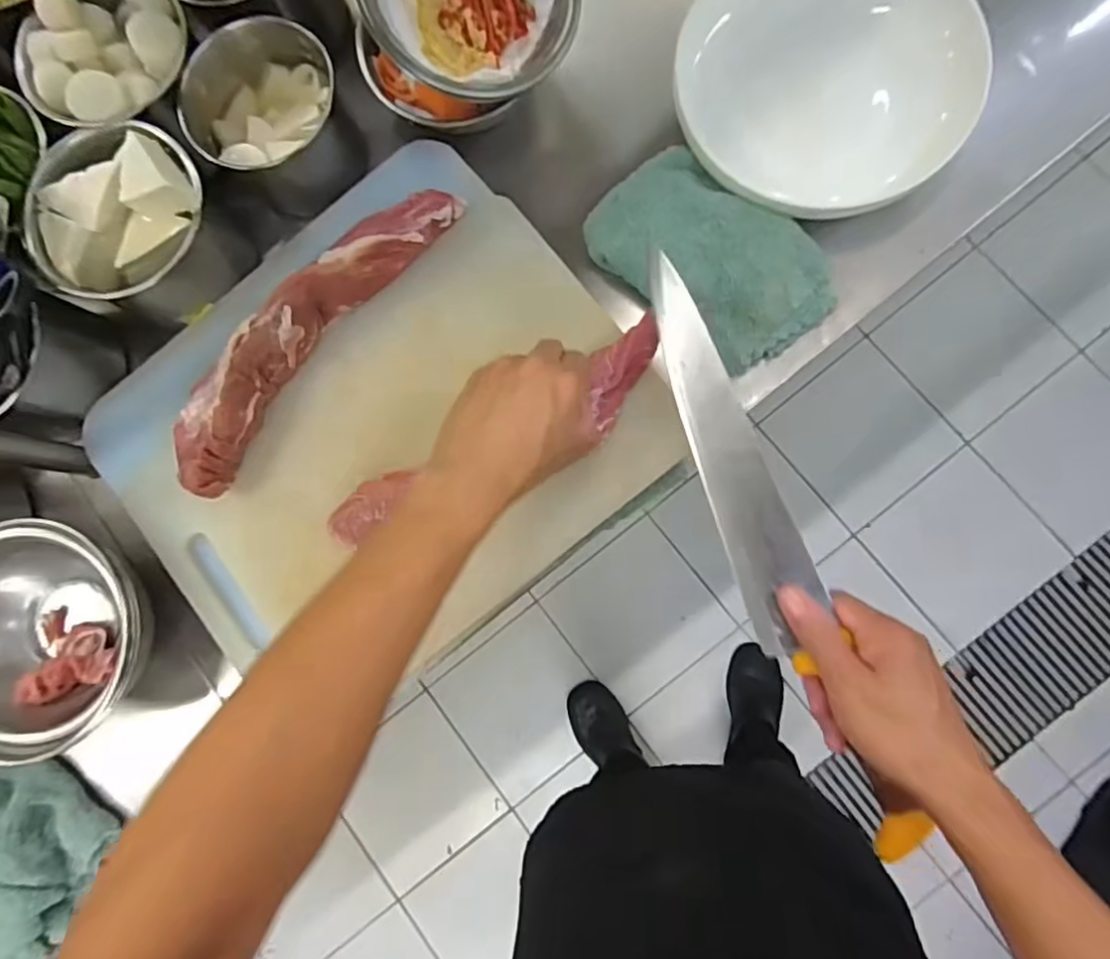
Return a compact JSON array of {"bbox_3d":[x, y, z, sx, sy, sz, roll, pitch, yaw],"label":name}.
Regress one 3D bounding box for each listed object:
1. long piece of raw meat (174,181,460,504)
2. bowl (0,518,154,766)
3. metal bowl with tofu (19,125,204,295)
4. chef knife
[{"bbox_3d":[-0.188,-0.119,0.476,0.056,0.046,0.285,37,88,9],"label":"long piece of raw meat"},{"bbox_3d":[-0.390,0.122,0.489,0.162,0.076,0.153,-1,83,6],"label":"bowl"},{"bbox_3d":[-0.331,-0.203,0.473,0.131,0.054,0.095,-28,81,2],"label":"metal bowl with tofu"},{"bbox_3d":[0.137,0.043,0.407,0.045,0.024,0.394,-21,85,3],"label":"chef knife"}]

